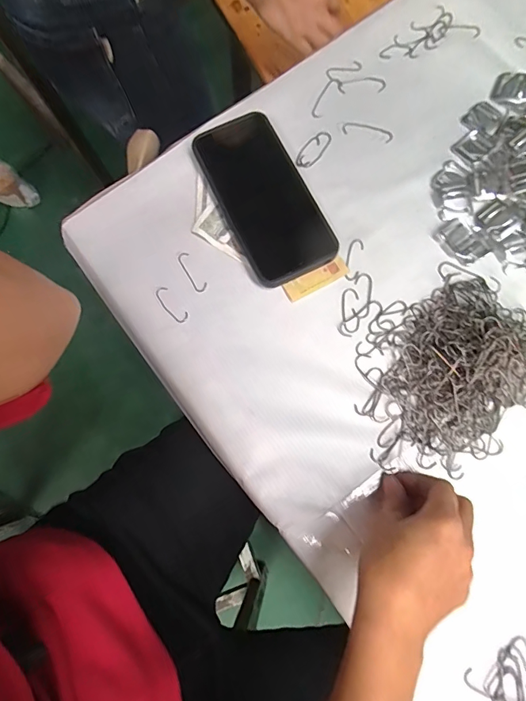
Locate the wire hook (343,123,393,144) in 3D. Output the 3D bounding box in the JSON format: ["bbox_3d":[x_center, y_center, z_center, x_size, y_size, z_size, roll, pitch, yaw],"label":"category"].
[{"bbox_3d":[0.105,-0.220,0.415,0.050,0.004,0.016,13,79,4],"label":"wire hook"}]

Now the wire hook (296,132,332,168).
[{"bbox_3d":[0.050,-0.199,0.410,0.020,0.004,0.048,34,81,8],"label":"wire hook"}]

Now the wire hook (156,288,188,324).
[{"bbox_3d":[-0.085,-0.042,0.382,0.014,0.004,0.039,-39,80,-6],"label":"wire hook"}]

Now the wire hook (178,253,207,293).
[{"bbox_3d":[-0.067,-0.073,0.390,0.012,0.004,0.042,-30,79,-5],"label":"wire hook"}]

